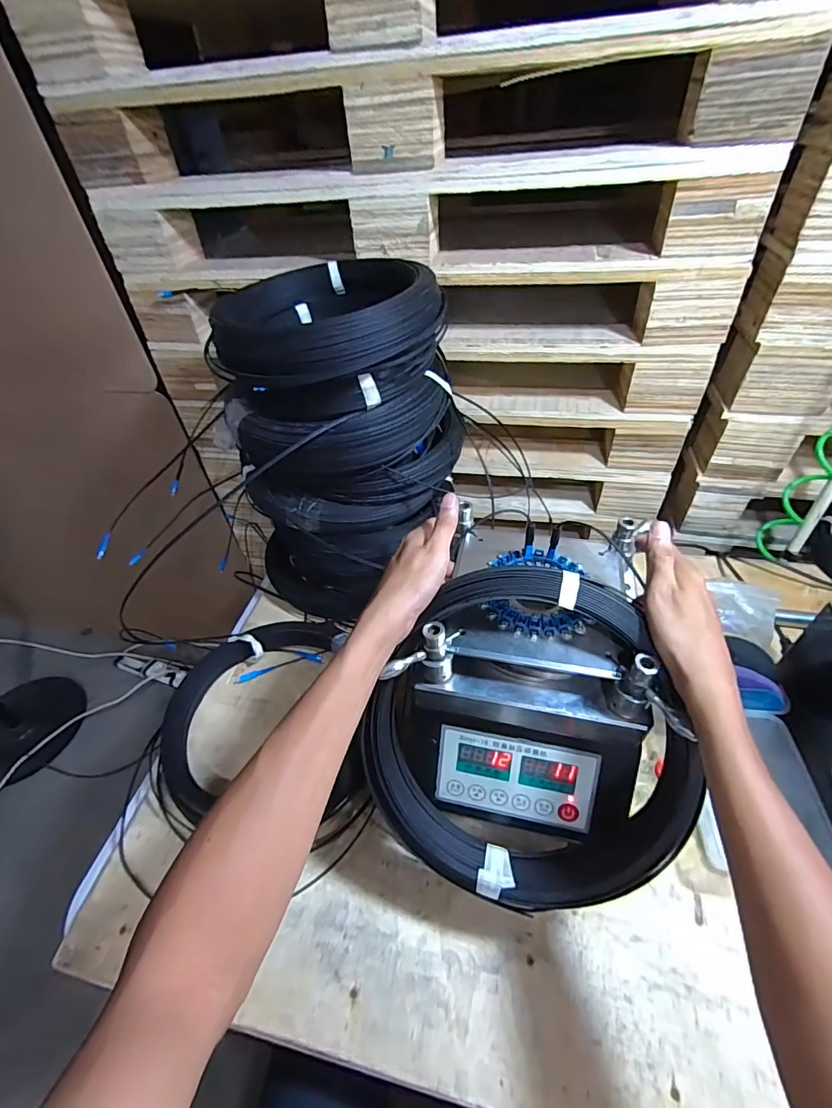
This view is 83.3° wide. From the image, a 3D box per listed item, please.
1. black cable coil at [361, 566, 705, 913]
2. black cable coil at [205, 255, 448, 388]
[{"bbox_3d":[0.088,0.170,0.429,0.276,0.305,0.055,-22,-1,11],"label":"black cable coil"},{"bbox_3d":[-0.128,-0.323,0.641,0.284,0.077,0.280,-19,46,-13],"label":"black cable coil"}]

